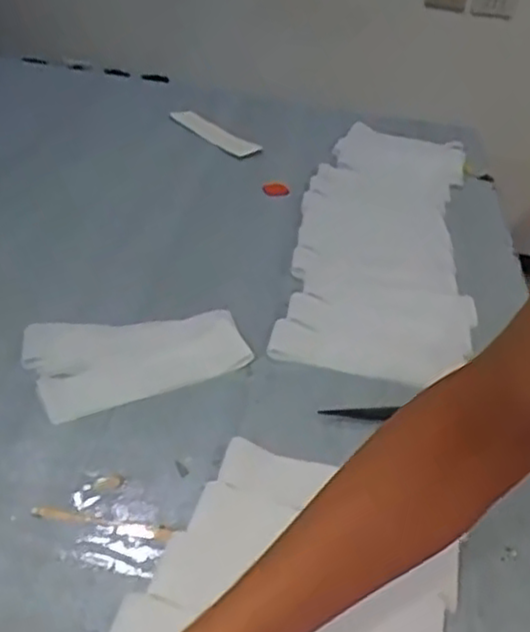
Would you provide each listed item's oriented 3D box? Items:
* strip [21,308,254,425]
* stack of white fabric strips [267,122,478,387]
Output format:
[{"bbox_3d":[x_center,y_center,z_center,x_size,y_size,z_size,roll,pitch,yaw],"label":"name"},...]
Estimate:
[{"bbox_3d":[-0.148,0.034,0.851,0.247,0.014,0.156,-12,38,-25],"label":"strip"},{"bbox_3d":[0.203,-0.168,1.212,0.262,0.023,0.826,11,32,7],"label":"stack of white fabric strips"}]

